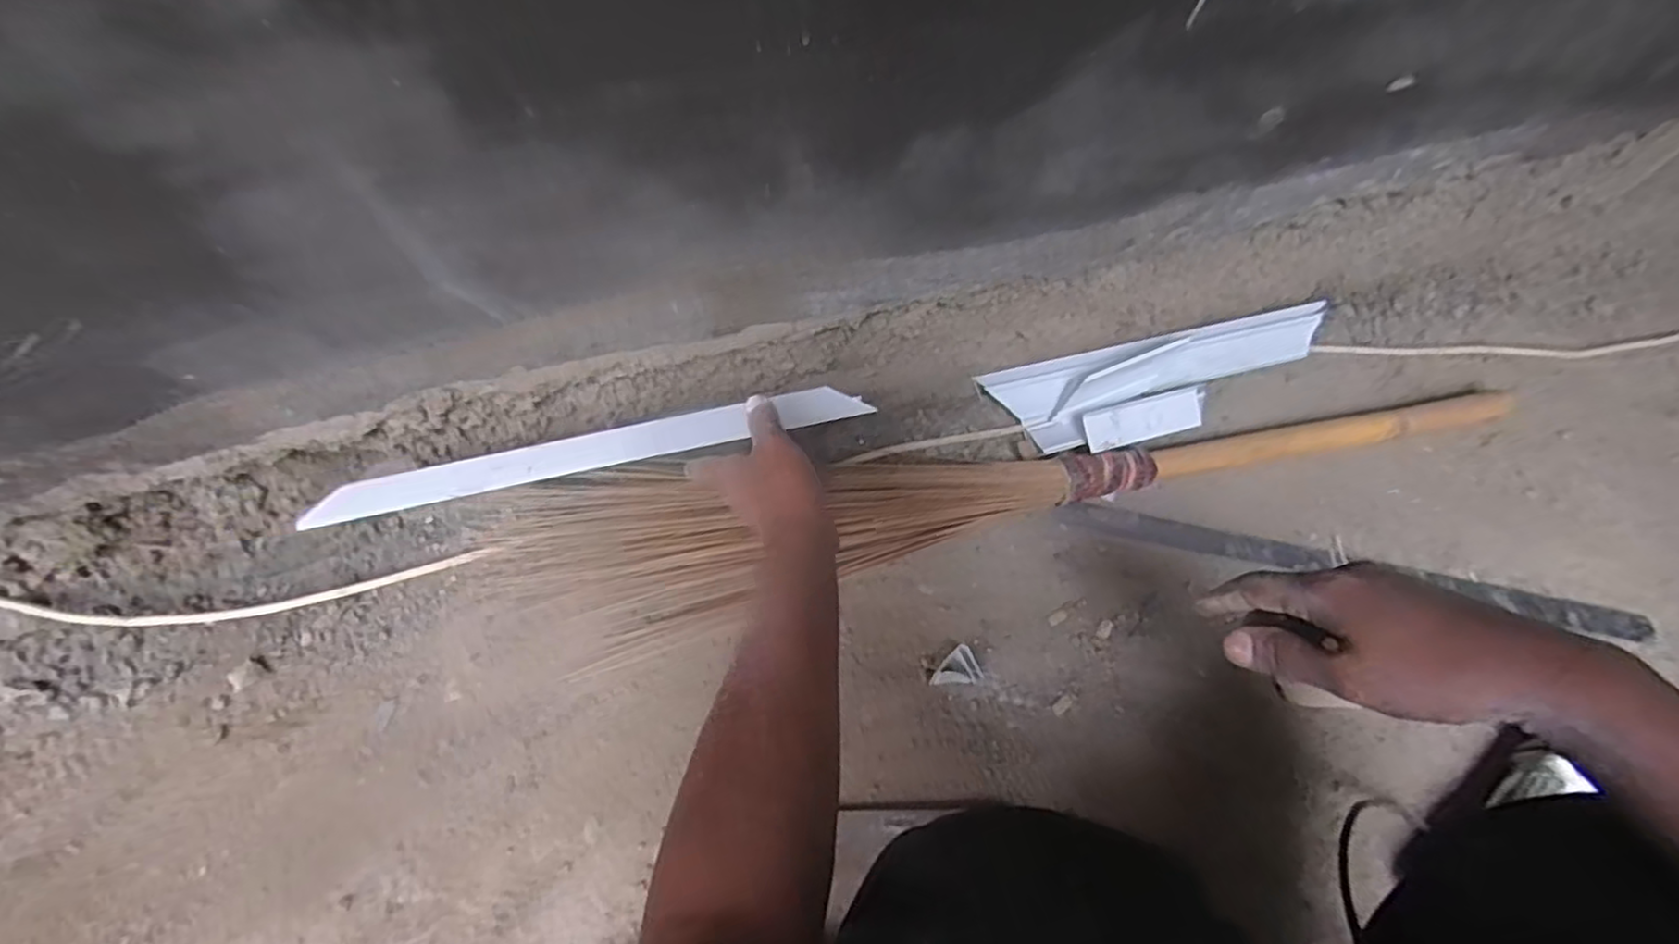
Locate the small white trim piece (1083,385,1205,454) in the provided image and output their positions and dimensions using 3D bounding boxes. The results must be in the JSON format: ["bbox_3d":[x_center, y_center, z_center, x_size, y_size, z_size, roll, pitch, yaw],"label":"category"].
[{"bbox_3d":[0.330,-0.057,0.750,0.148,0.023,0.042,-15,81,-5],"label":"small white trim piece"}]

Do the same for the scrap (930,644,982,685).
[{"bbox_3d":[0.114,0.193,0.680,0.036,0.025,0.045,42,72,16],"label":"scrap"}]

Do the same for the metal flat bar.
[{"bbox_3d":[0.522,0.099,0.733,0.574,0.010,0.038,12,66,4],"label":"metal flat bar"}]

